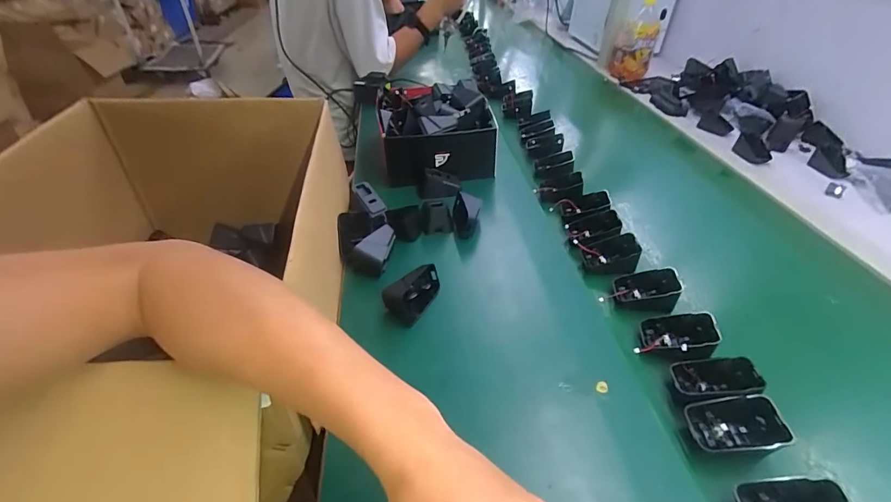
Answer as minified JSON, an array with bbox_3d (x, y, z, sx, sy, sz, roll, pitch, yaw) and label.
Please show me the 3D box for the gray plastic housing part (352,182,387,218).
[{"bbox_3d":[-0.117,-0.079,0.630,0.029,0.017,0.067,-25,65,-29],"label":"gray plastic housing part"}]

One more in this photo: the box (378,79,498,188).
[{"bbox_3d":[-0.022,-0.224,0.757,0.193,0.102,0.235,-4,36,-11],"label":"box"}]

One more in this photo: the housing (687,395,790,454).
[{"bbox_3d":[0.245,0.155,0.358,0.064,0.049,0.047,4,35,1],"label":"housing"}]

